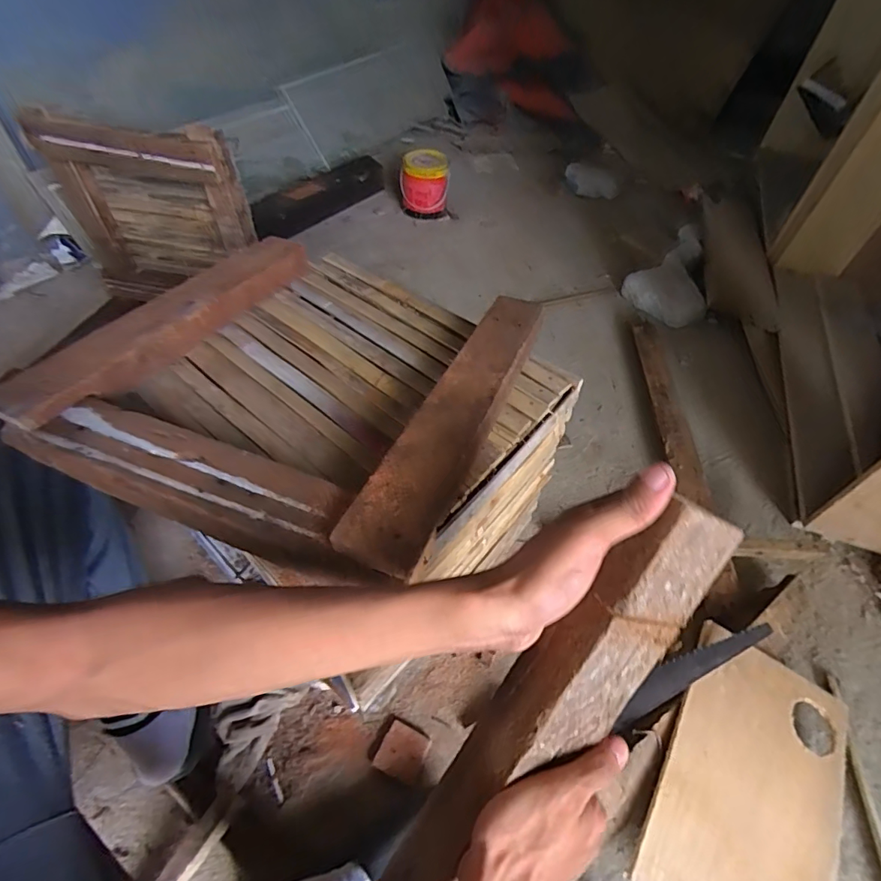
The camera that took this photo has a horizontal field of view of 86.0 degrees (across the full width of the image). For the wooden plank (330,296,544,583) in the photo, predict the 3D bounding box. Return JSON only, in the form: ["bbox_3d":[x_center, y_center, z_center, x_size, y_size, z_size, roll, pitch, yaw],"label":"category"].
[{"bbox_3d":[0.022,-0.034,0.438,0.065,0.021,0.360,22,50,12],"label":"wooden plank"}]

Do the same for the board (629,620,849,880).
[{"bbox_3d":[0.391,0.433,0.593,0.219,0.009,0.327,32,61,9],"label":"board"}]

